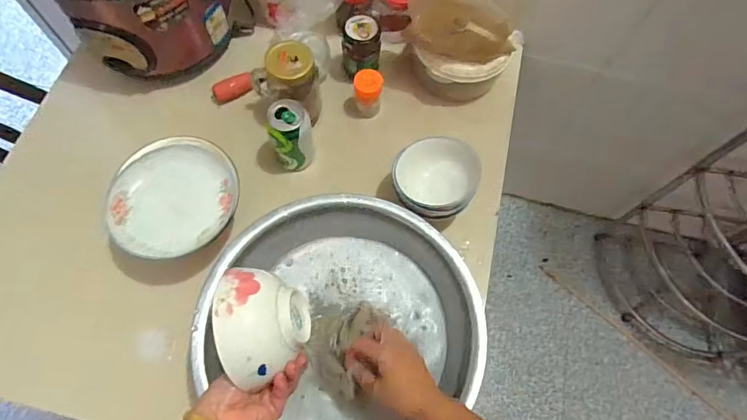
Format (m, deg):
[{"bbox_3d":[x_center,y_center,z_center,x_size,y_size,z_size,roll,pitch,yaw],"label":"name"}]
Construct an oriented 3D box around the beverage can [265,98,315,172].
[{"bbox_3d":[-0.126,-0.109,0.707,0.063,0.124,0.065,1,67,-2],"label":"beverage can"}]

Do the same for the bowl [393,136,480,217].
[{"bbox_3d":[0.090,-0.043,0.667,0.121,0.074,0.115,1,67,-2],"label":"bowl"}]

